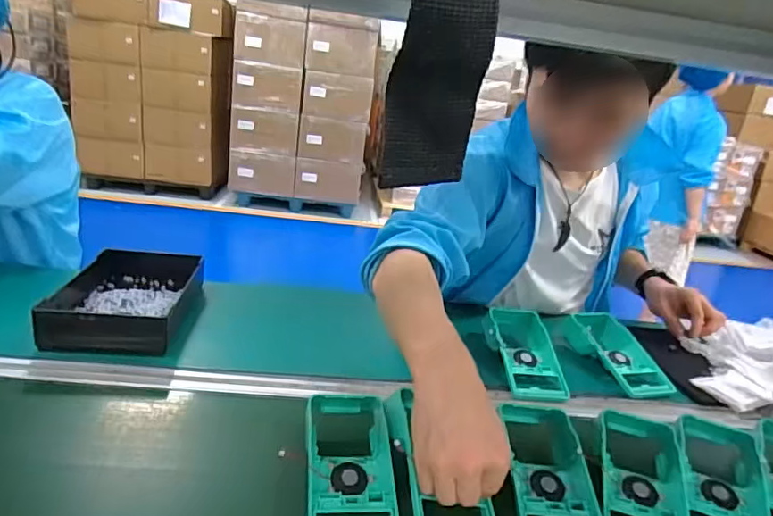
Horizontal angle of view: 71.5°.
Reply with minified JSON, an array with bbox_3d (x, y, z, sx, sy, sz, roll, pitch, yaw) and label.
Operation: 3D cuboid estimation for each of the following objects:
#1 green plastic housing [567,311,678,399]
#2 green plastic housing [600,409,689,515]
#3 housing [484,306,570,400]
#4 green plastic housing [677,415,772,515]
[{"bbox_3d":[0.350,0.143,0.827,0.087,0.050,0.184,0,20,-19],"label":"green plastic housing"},{"bbox_3d":[0.270,0.224,0.562,0.084,0.033,0.204,12,19,15],"label":"green plastic housing"},{"bbox_3d":[0.200,0.140,0.792,0.095,0.059,0.191,5,19,-7],"label":"housing"},{"bbox_3d":[0.356,0.233,0.573,0.090,0.037,0.197,13,20,16],"label":"green plastic housing"}]

